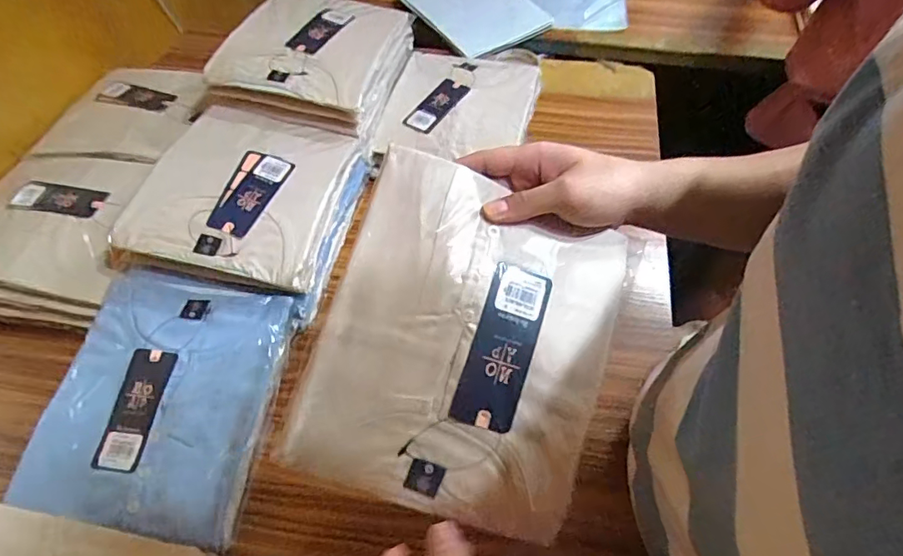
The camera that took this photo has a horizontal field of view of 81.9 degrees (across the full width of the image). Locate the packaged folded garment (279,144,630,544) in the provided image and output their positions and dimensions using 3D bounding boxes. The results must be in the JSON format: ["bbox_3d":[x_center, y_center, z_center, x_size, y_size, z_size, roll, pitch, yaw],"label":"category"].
[{"bbox_3d":[0.007,0.049,0.388,0.208,0.020,0.247,20,84,-3],"label":"packaged folded garment"}]

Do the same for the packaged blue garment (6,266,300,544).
[{"bbox_3d":[-0.301,0.123,0.539,0.218,0.045,0.246,7,56,6],"label":"packaged blue garment"}]

